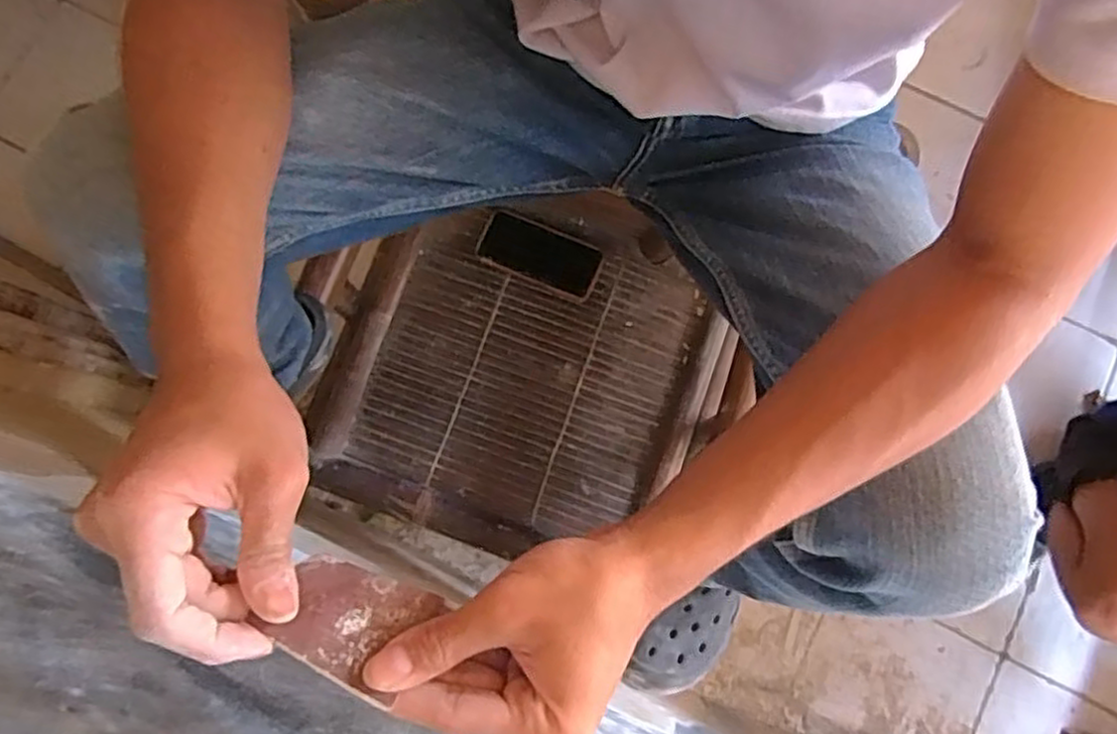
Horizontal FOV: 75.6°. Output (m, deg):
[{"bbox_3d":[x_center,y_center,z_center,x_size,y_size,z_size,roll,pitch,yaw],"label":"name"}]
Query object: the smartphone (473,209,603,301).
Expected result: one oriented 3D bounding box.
[{"bbox_3d":[-0.025,-0.157,0.994,0.168,0.013,0.082,24,81,4],"label":"smartphone"}]

